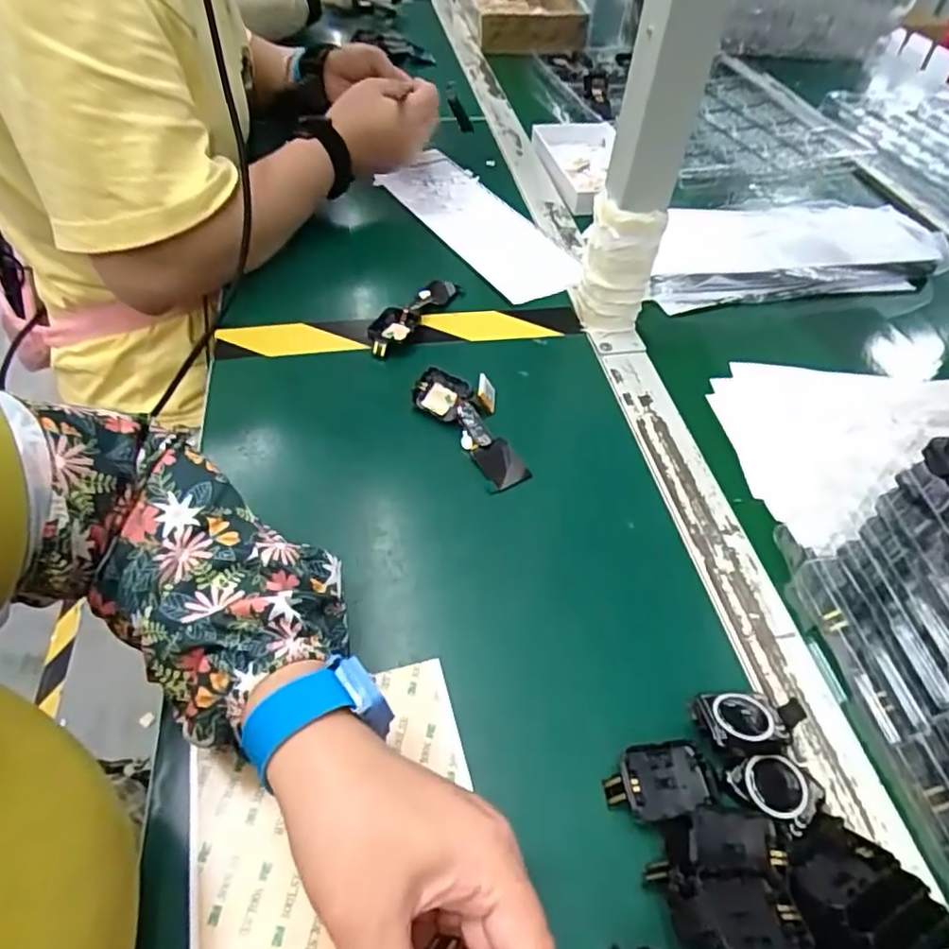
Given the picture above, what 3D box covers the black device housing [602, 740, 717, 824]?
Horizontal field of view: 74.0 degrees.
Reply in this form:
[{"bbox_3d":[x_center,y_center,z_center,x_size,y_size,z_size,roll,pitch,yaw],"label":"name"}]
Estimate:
[{"bbox_3d":[0.086,0.141,0.291,0.049,0.016,0.030,-3,49,-7],"label":"black device housing"}]

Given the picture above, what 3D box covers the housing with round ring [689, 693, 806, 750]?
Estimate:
[{"bbox_3d":[0.134,0.122,0.312,0.054,0.017,0.029,2,49,-3],"label":"housing with round ring"}]

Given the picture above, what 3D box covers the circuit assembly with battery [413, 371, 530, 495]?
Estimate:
[{"bbox_3d":[-0.001,-0.036,0.439,0.052,0.019,0.105,-17,52,-18],"label":"circuit assembly with battery"}]

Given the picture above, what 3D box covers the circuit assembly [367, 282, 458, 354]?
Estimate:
[{"bbox_3d":[-0.053,-0.134,0.523,0.028,0.017,0.103,24,51,16],"label":"circuit assembly"}]

